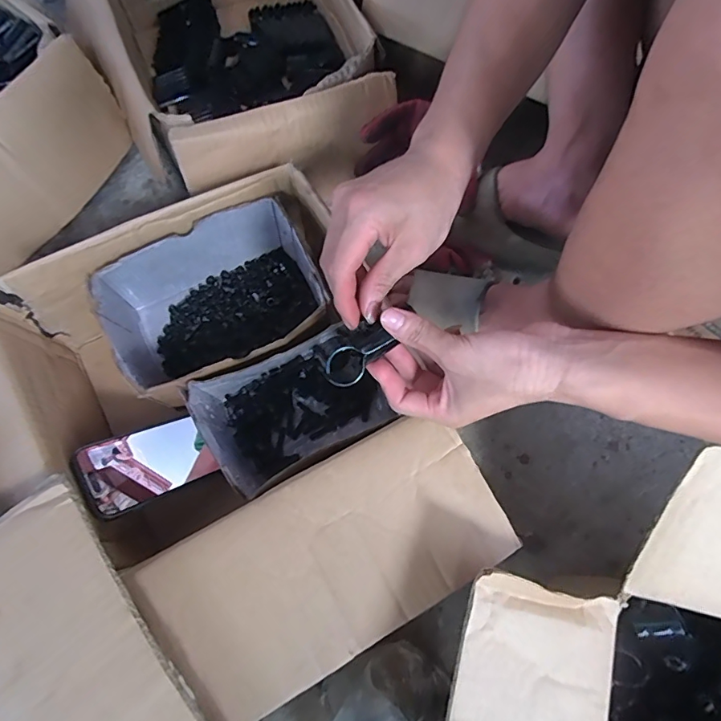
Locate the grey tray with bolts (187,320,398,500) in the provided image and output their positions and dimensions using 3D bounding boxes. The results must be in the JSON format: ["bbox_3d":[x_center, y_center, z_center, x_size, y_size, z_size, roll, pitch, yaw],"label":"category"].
[{"bbox_3d":[-0.066,0.050,0.475,0.169,0.096,0.121,-29,74,-10],"label":"grey tray with bolts"}]

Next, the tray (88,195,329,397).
[{"bbox_3d":[-0.156,-0.053,0.498,0.217,0.098,0.156,-23,73,-9],"label":"tray"}]

